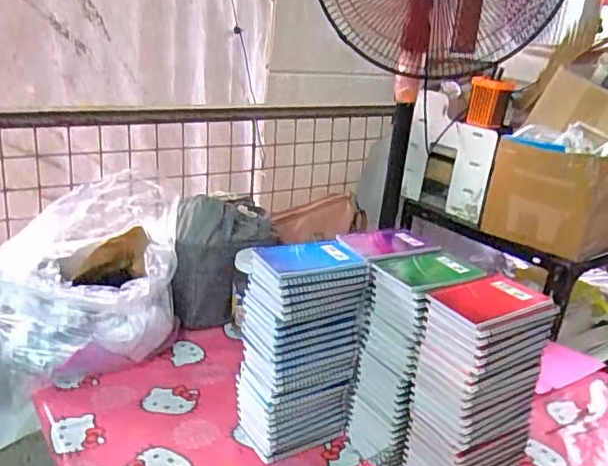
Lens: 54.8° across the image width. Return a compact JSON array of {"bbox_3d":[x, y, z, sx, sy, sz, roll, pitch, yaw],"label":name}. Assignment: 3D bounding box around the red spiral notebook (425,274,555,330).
[{"bbox_3d":[0.231,0.082,0.709,0.139,0.017,0.093,-8,20,-26],"label":"red spiral notebook"}]

